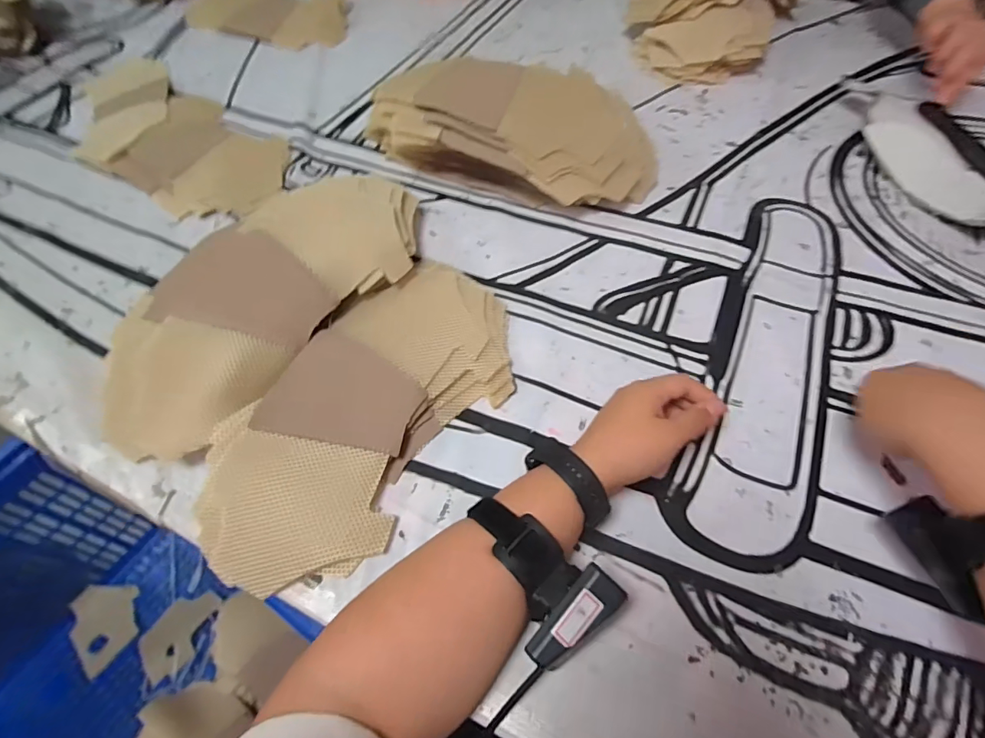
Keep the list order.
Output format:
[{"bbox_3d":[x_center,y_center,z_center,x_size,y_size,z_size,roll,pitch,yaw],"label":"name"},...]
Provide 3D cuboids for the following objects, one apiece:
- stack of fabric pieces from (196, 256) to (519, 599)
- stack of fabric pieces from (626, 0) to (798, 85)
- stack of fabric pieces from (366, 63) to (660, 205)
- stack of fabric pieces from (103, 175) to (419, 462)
[{"bbox_3d":[-0.103,0.031,0.423,0.160,0.037,0.315,30,63,20],"label":"stack of fabric pieces"},{"bbox_3d":[0.325,-0.552,0.738,0.234,0.107,0.283,20,60,15],"label":"stack of fabric pieces"},{"bbox_3d":[0.016,-0.272,0.576,0.349,0.108,0.158,15,59,12],"label":"stack of fabric pieces"},{"bbox_3d":[-0.208,-0.070,0.477,0.178,0.073,0.363,25,61,18],"label":"stack of fabric pieces"}]

